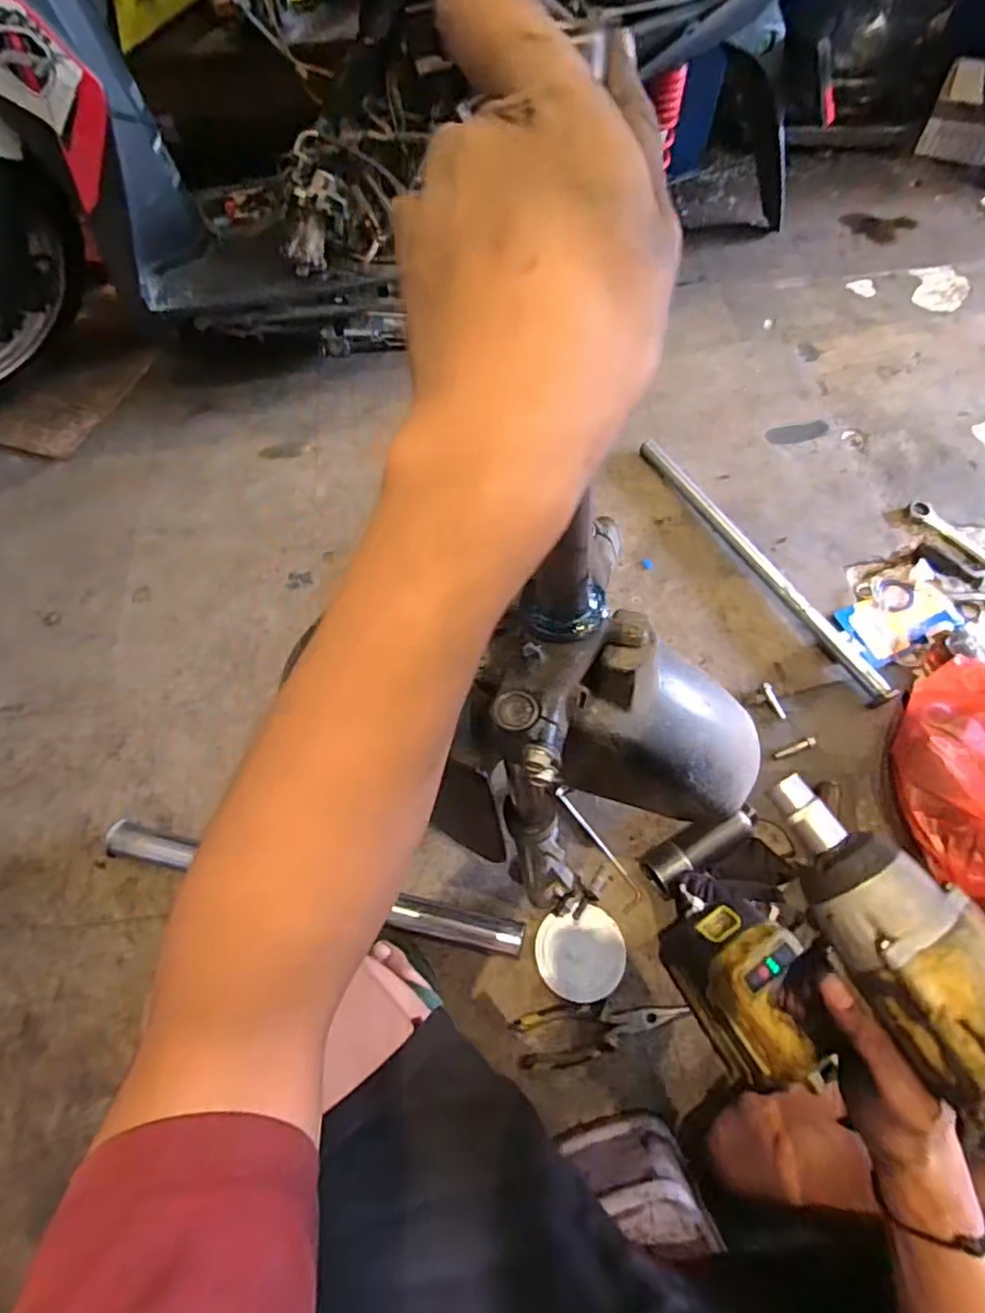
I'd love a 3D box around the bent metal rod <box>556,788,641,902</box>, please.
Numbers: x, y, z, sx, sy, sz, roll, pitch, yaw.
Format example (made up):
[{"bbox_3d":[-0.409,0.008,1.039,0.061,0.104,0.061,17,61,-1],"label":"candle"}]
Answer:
[{"bbox_3d":[0.131,0.230,0.751,0.012,0.023,0.159,-34,68,-12],"label":"bent metal rod"}]

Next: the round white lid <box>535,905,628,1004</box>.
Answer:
[{"bbox_3d":[0.102,0.343,0.699,0.099,0.010,0.094,-1,63,2],"label":"round white lid"}]

